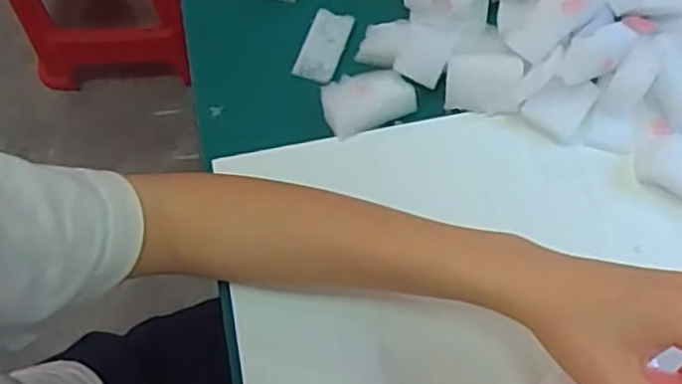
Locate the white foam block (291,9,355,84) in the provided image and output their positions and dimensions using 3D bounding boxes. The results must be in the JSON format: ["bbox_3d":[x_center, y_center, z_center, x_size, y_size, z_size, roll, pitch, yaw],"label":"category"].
[{"bbox_3d":[-0.012,-0.105,0.484,0.028,0.009,0.055,18,69,10],"label":"white foam block"}]

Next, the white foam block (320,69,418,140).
[{"bbox_3d":[0.017,-0.062,0.453,0.059,0.018,0.038,-21,67,-6],"label":"white foam block"}]

